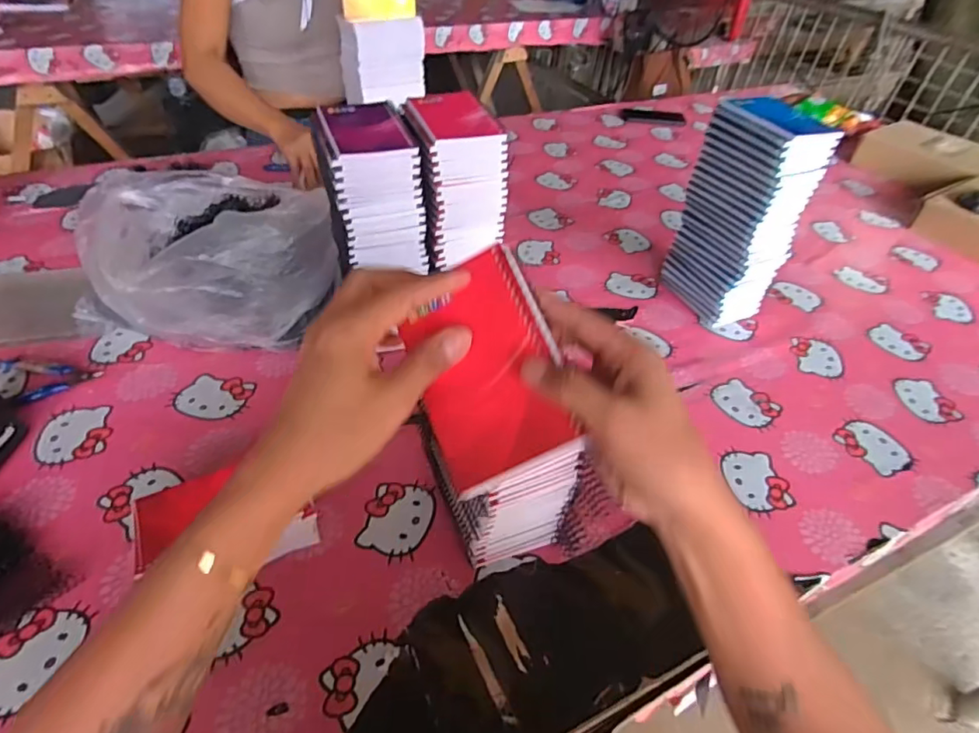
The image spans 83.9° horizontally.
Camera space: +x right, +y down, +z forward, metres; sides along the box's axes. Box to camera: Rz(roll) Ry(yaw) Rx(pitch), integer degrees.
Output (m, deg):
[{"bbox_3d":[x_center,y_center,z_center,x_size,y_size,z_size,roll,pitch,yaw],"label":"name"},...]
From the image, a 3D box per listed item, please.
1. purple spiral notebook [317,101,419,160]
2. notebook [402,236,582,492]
[{"bbox_3d":[-0.134,-0.259,0.590,0.087,0.015,0.137,-10,46,-15],"label":"purple spiral notebook"},{"bbox_3d":[-0.002,-0.002,0.318,0.083,0.007,0.126,-24,73,6],"label":"notebook"}]

